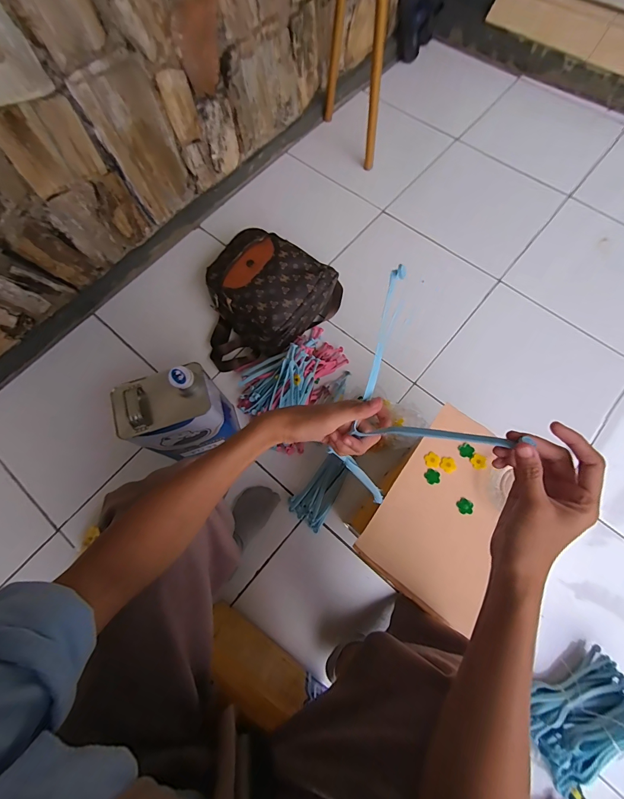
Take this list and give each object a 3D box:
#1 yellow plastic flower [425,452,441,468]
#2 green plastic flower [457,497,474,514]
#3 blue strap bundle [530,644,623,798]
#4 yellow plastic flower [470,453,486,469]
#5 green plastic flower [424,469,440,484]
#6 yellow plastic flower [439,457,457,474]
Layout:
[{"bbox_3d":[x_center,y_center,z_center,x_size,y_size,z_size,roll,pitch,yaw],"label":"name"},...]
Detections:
[{"bbox_3d":[0.194,0.096,0.553,0.025,0.004,0.024,0,71,1],"label":"yellow plastic flower"},{"bbox_3d":[0.236,0.164,0.531,0.023,0.005,0.024,0,71,1],"label":"green plastic flower"},{"bbox_3d":[0.472,0.545,0.583,0.215,0.090,0.108,-37,74,-11],"label":"blue strap bundle"},{"bbox_3d":[0.267,0.098,0.550,0.022,0.004,0.024,0,71,1],"label":"yellow plastic flower"},{"bbox_3d":[0.191,0.122,0.544,0.024,0.004,0.022,0,71,1],"label":"green plastic flower"},{"bbox_3d":[0.219,0.105,0.551,0.025,0.004,0.024,0,71,1],"label":"yellow plastic flower"}]

